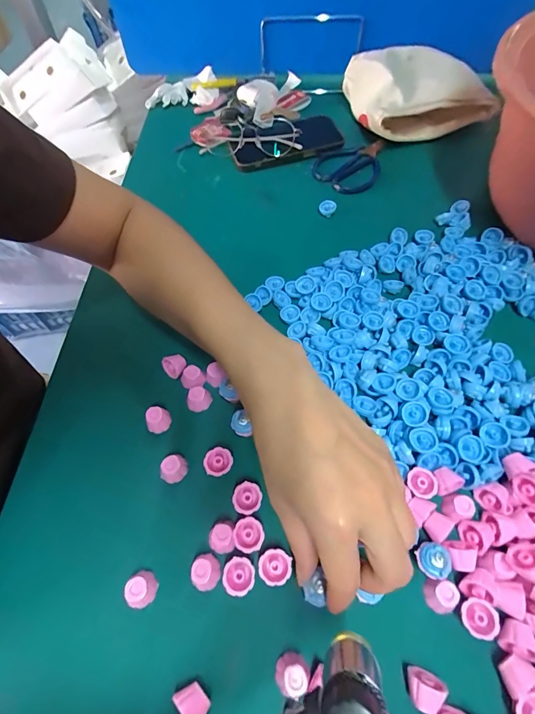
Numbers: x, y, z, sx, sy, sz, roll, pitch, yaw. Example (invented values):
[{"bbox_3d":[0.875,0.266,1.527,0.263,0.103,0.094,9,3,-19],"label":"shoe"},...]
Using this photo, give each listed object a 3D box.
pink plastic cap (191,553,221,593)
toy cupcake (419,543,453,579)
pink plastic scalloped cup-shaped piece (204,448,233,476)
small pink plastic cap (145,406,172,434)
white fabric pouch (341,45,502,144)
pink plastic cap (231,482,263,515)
[{"bbox_3d":[-0.040,0.141,0.239,0.017,0.016,0.021,1,59,3],"label":"pink plastic cap"},{"bbox_3d":[0.107,0.132,0.236,0.020,0.020,0.020,-6,59,-1],"label":"toy cupcake"},{"bbox_3d":[-0.036,0.080,0.274,0.020,0.010,0.020,-1,59,2],"label":"pink plastic scalloped cup-shaped piece"},{"bbox_3d":[-0.088,0.052,0.295,0.017,0.020,0.017,-1,59,2],"label":"small pink plastic cap"},{"bbox_3d":[0.200,-0.357,0.490,0.163,0.064,0.130,-14,60,-6],"label":"white fabric pouch"},{"bbox_3d":[-0.014,0.101,0.260,0.020,0.008,0.021,-1,59,2],"label":"pink plastic cap"}]

